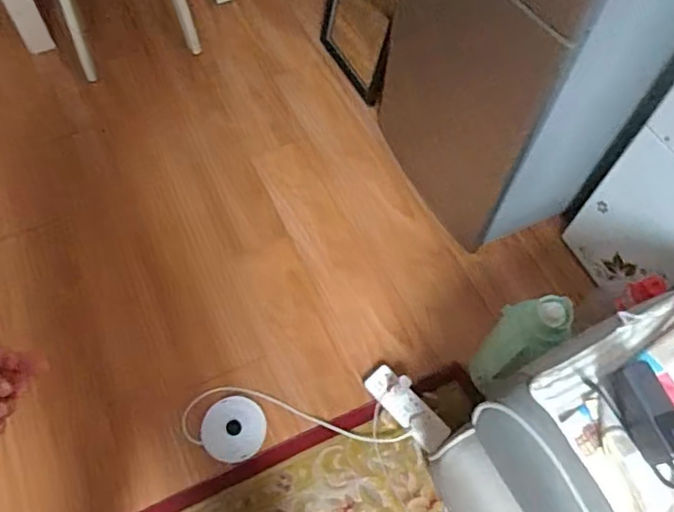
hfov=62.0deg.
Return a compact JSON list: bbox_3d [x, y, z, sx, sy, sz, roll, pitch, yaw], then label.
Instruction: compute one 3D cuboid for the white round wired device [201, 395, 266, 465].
[{"bbox_3d":[-0.239,0.402,1.300,0.145,0.035,0.137,-6,59,-5],"label":"white round wired device"}]

